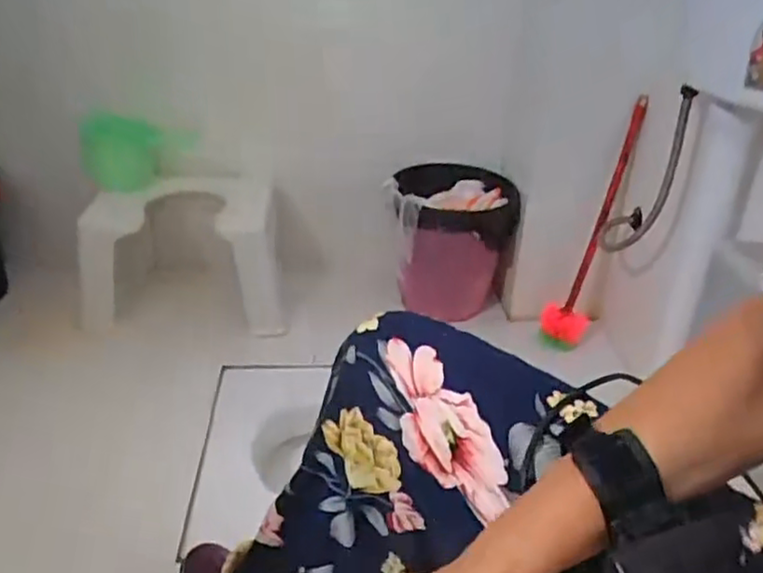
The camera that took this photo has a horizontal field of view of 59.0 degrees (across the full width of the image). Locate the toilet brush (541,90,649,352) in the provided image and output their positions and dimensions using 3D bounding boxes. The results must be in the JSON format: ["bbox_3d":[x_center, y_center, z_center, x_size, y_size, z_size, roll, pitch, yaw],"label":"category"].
[{"bbox_3d":[0.415,-0.113,1.311,0.079,0.497,0.096,22,12,32],"label":"toilet brush"}]

